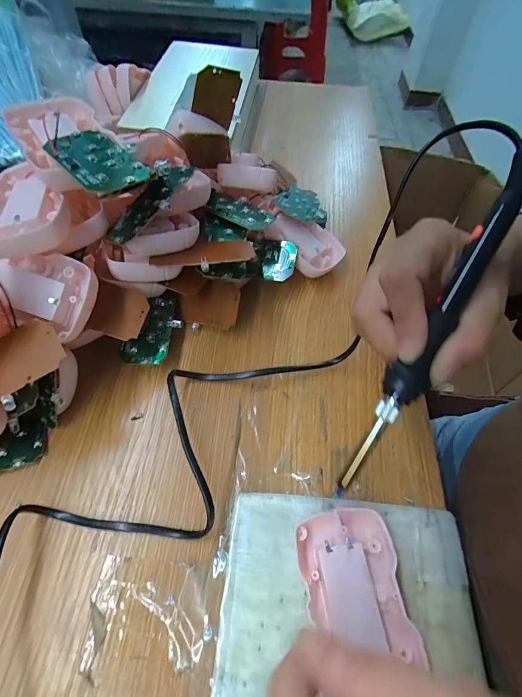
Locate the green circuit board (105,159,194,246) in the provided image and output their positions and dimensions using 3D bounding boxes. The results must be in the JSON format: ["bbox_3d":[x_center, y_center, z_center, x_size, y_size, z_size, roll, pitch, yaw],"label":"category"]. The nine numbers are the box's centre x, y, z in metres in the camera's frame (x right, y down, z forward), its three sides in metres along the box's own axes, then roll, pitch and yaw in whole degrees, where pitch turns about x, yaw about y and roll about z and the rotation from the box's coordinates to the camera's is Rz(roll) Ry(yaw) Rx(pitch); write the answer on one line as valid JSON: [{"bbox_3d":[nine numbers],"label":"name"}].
[{"bbox_3d":[-0.075,-0.099,0.241,0.037,0.011,0.073,25,73,35],"label":"green circuit board"}]

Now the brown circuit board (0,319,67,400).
[{"bbox_3d":[-0.152,0.012,0.203,0.072,0.004,0.038,-33,71,-14],"label":"brown circuit board"}]

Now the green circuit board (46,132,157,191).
[{"bbox_3d":[-0.097,-0.112,0.209,0.038,0.004,0.072,-36,65,-24],"label":"green circuit board"}]

